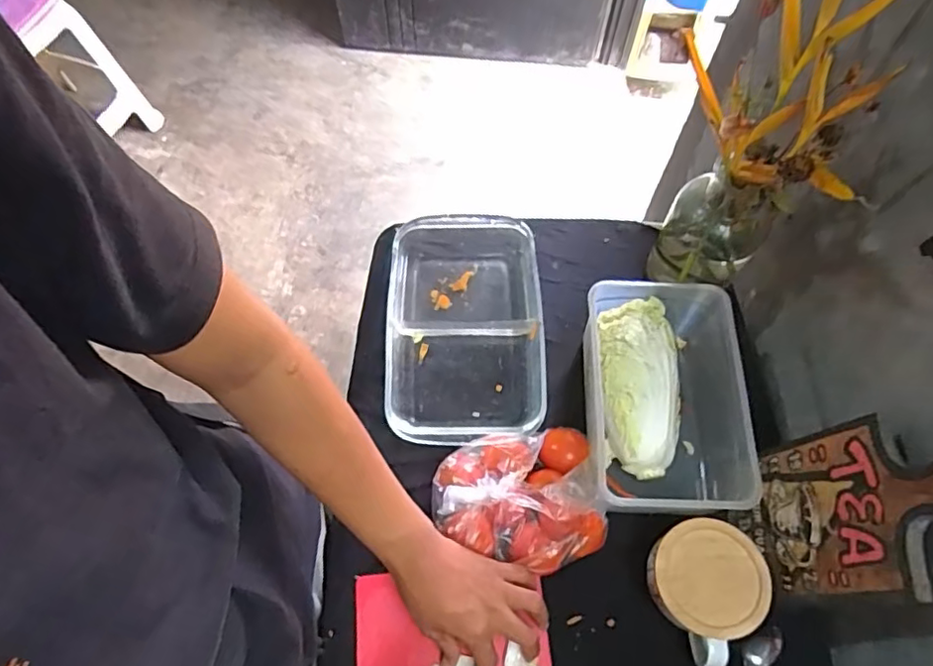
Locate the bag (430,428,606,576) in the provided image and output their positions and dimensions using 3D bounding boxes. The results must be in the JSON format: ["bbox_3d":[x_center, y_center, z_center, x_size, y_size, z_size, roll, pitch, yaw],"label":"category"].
[{"bbox_3d":[0.055,0.169,0.595,0.167,0.073,0.135,-14,64,-7],"label":"bag"}]

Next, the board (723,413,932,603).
[{"bbox_3d":[0.314,0.142,0.480,0.009,0.253,0.134,13,62,-10],"label":"board"}]

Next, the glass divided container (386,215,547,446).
[{"bbox_3d":[-0.002,-0.006,0.703,0.177,0.047,0.286,-1,63,-1],"label":"glass divided container"}]

